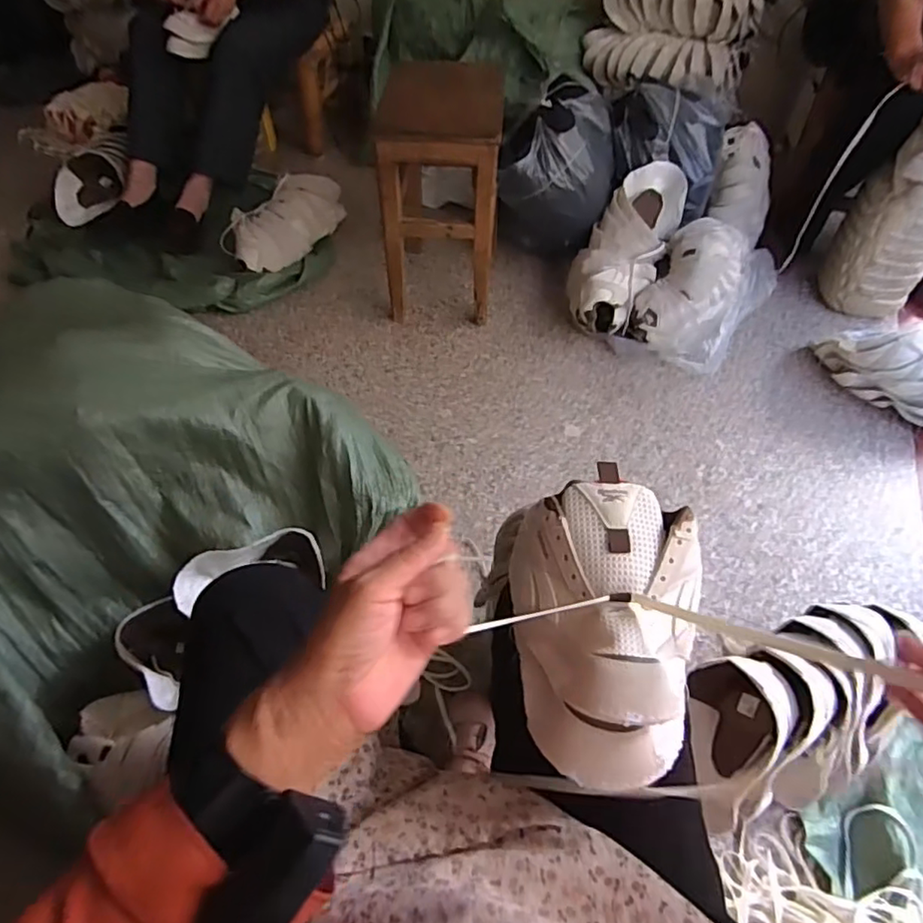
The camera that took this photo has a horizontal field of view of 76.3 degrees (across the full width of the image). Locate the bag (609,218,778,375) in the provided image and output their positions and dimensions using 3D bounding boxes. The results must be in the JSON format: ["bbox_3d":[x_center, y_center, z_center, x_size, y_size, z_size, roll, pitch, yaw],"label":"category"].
[{"bbox_3d":[0.536,-0.377,1.287,0.225,0.166,0.401,31,57,21],"label":"bag"}]

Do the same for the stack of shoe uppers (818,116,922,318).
[{"bbox_3d":[0.941,-0.522,1.237,0.160,0.451,0.155,3,52,1],"label":"stack of shoe uppers"}]

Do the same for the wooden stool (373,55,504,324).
[{"bbox_3d":[-0.039,-0.542,1.244,0.224,0.411,0.308,5,52,3],"label":"wooden stool"}]

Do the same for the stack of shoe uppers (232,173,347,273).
[{"bbox_3d":[-0.404,-0.581,1.404,0.162,0.108,0.365,31,57,21],"label":"stack of shoe uppers"}]

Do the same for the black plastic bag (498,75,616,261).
[{"bbox_3d":[0.218,-0.655,1.376,0.243,0.334,0.302,6,52,3],"label":"black plastic bag"}]

